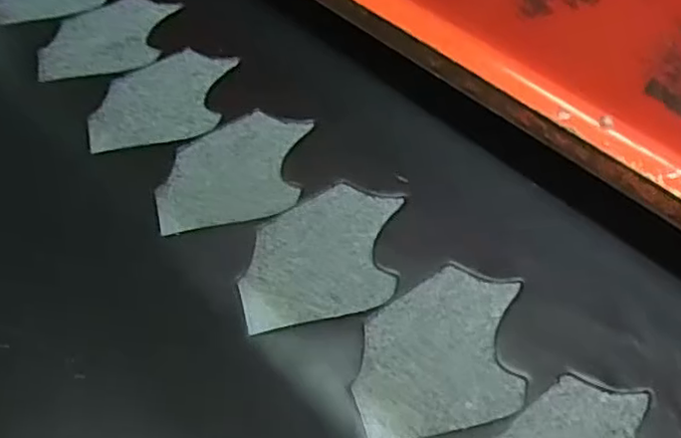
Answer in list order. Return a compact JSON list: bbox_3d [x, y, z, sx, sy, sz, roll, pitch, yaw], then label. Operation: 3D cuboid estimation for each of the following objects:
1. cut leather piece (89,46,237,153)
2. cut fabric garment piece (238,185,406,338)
[{"bbox_3d":[-0.148,-0.100,0.559,0.094,0.006,0.122,11,53,0],"label":"cut leather piece"},{"bbox_3d":[-0.013,0.023,0.468,0.120,0.009,0.104,-13,56,-8],"label":"cut fabric garment piece"}]

